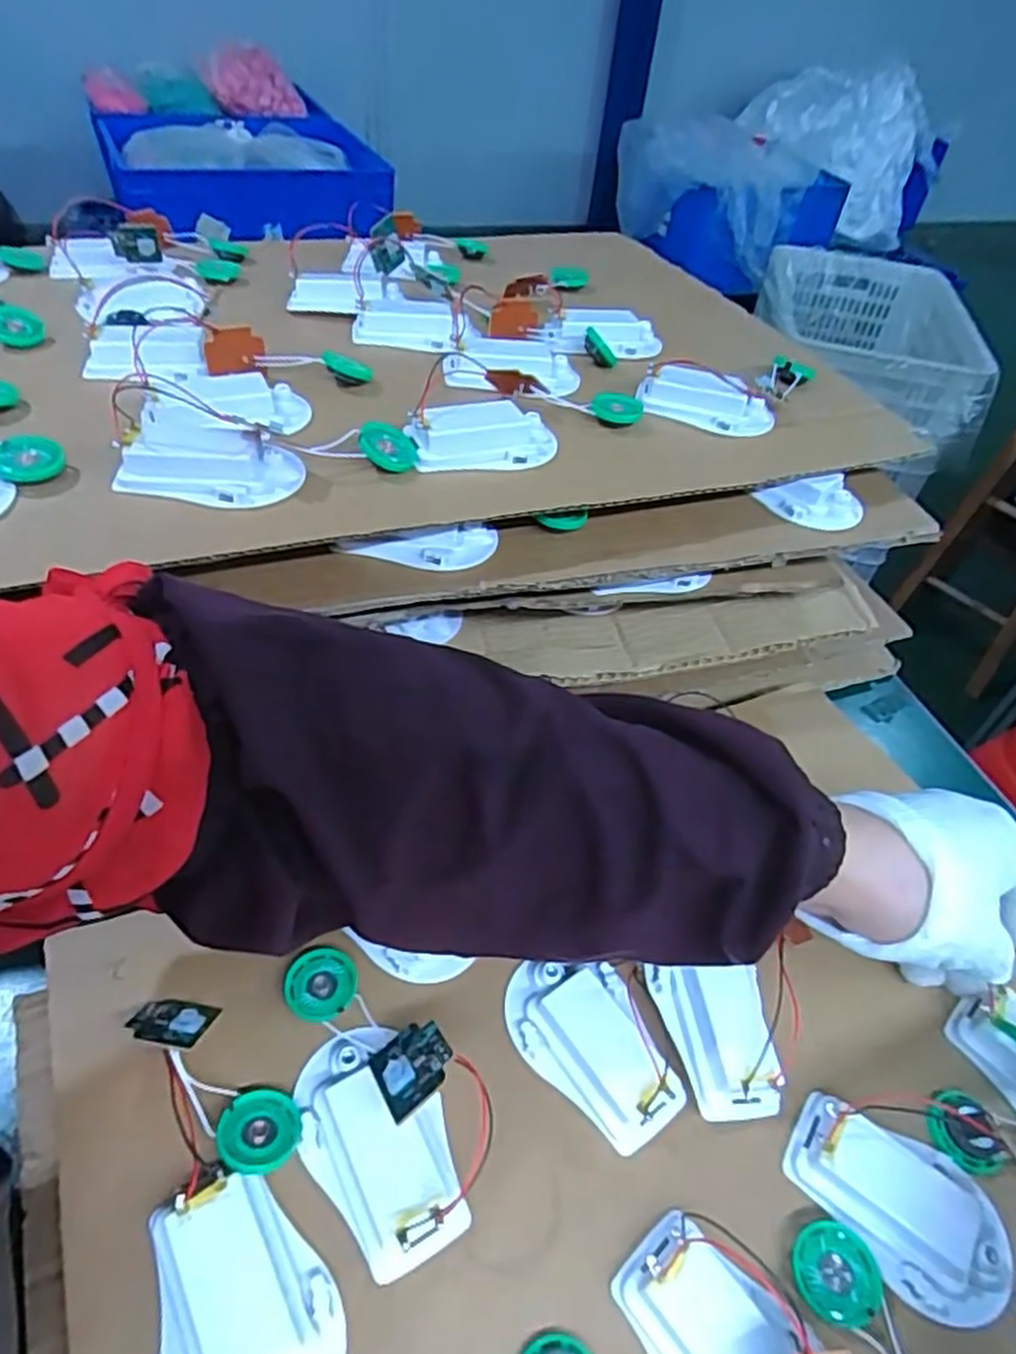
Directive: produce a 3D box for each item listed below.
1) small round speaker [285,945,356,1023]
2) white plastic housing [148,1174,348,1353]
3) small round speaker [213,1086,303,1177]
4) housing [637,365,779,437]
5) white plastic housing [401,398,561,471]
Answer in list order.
[{"bbox_3d":[-0.077,0.128,0.313,0.029,0.007,0.028,-2,44,2],"label":"small round speaker"},{"bbox_3d":[-0.084,0.201,0.239,0.053,0.022,0.071,-22,47,-18],"label":"white plastic housing"},{"bbox_3d":[-0.091,0.166,0.275,0.029,0.008,0.029,12,28,-7],"label":"small round speaker"},{"bbox_3d":[0.114,-0.157,0.431,0.076,0.023,0.026,17,46,2],"label":"housing"},{"bbox_3d":[-0.013,-0.120,0.376,0.072,0.021,0.035,-5,44,-1],"label":"white plastic housing"}]

